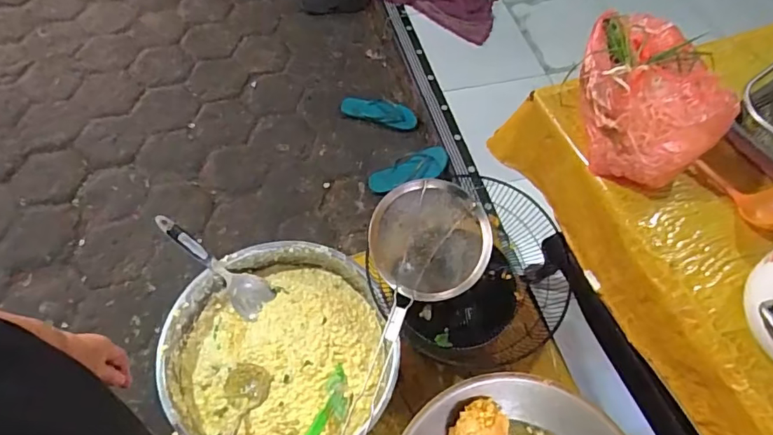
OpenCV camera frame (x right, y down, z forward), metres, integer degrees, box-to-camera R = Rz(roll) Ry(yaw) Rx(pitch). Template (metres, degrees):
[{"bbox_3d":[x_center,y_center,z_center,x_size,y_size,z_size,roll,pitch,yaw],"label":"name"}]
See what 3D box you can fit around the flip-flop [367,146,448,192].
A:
[{"bbox_3d":[0.068,-0.145,1.526,0.258,0.022,0.089,-21,88,-8],"label":"flip-flop"}]

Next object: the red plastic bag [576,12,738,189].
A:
[{"bbox_3d":[0.378,-0.168,0.735,0.169,0.143,0.225,-1,60,-5],"label":"red plastic bag"}]

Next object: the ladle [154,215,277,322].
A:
[{"bbox_3d":[-0.301,0.085,0.869,0.240,0.030,0.073,45,59,-21],"label":"ladle"}]

